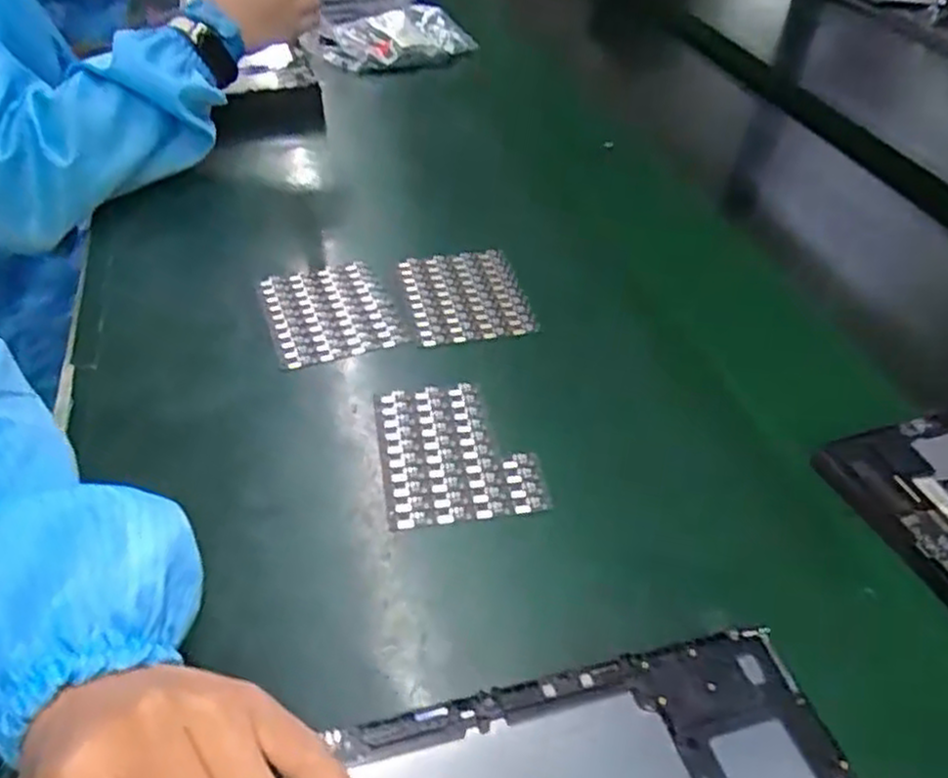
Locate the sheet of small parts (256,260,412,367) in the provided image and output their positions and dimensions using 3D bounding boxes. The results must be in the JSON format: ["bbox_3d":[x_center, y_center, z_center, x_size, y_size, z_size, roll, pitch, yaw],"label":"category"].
[{"bbox_3d":[-0.096,-0.052,0.504,0.078,0.007,0.094,-12,44,-19],"label":"sheet of small parts"}]

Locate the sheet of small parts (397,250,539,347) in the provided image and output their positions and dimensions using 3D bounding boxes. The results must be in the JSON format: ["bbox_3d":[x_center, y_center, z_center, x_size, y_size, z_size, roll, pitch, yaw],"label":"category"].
[{"bbox_3d":[-0.006,-0.066,0.519,0.075,0.005,0.093,-7,43,-14],"label":"sheet of small parts"}]

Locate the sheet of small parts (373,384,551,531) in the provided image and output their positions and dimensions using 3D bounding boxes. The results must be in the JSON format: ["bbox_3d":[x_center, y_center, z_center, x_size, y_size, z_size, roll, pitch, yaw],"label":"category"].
[{"bbox_3d":[-0.010,0.035,0.418,0.081,0.013,0.093,-4,42,-10],"label":"sheet of small parts"}]

